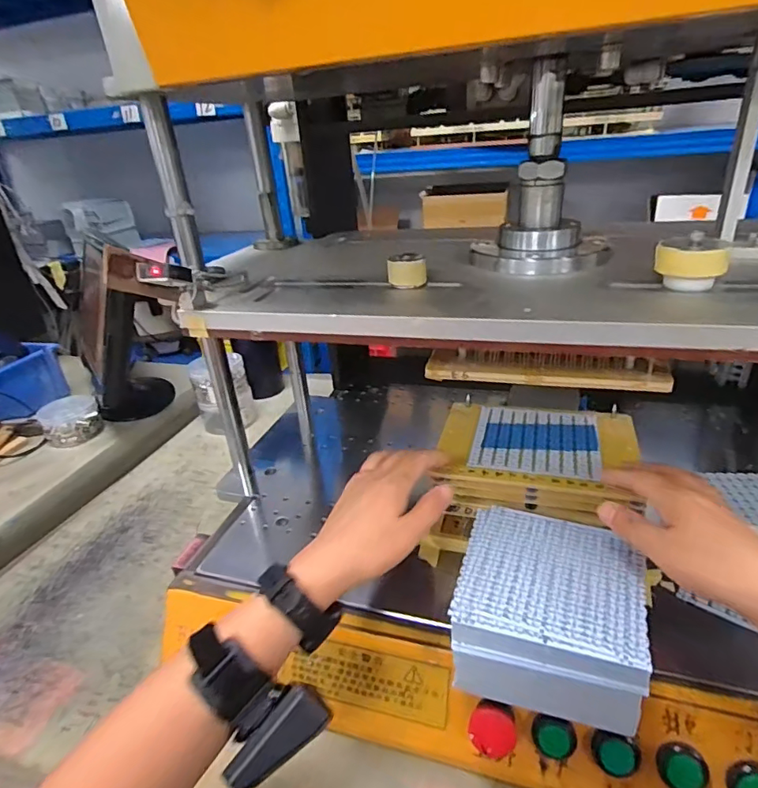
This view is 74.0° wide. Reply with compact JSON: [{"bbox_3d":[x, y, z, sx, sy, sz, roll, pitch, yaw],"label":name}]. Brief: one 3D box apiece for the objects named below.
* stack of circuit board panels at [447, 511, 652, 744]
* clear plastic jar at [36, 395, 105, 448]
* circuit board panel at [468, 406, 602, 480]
[{"bbox_3d":[0.128,0.170,0.388,0.131,0.075,0.137,6,29,21],"label":"stack of circuit board panels"},{"bbox_3d":[-0.595,0.051,0.974,0.101,0.055,0.109,-25,33,-33],"label":"clear plastic jar"},{"bbox_3d":[0.161,0.046,0.521,0.120,0.004,0.119,4,29,17],"label":"circuit board panel"}]

